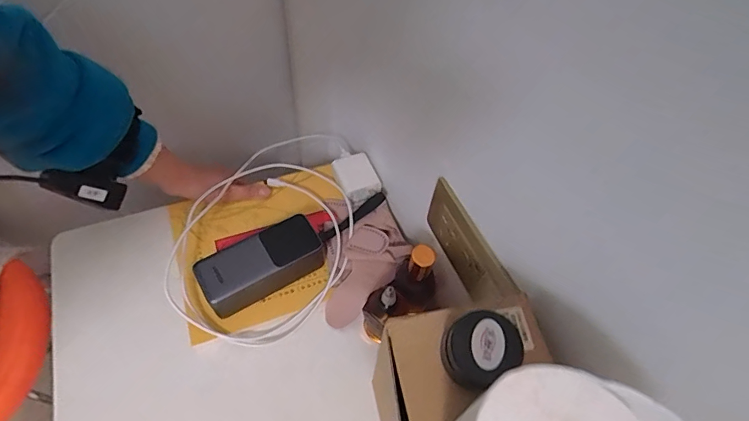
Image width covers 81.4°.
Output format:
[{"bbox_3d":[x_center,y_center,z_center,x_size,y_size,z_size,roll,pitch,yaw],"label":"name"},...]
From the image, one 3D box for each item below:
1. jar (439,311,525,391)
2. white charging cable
[{"bbox_3d":[0.067,0.087,0.276,0.044,0.033,0.044,2,57,-3],"label":"jar"},{"bbox_3d":[-0.117,0.018,0.525,0.197,0.041,0.287,34,59,18],"label":"white charging cable"}]

